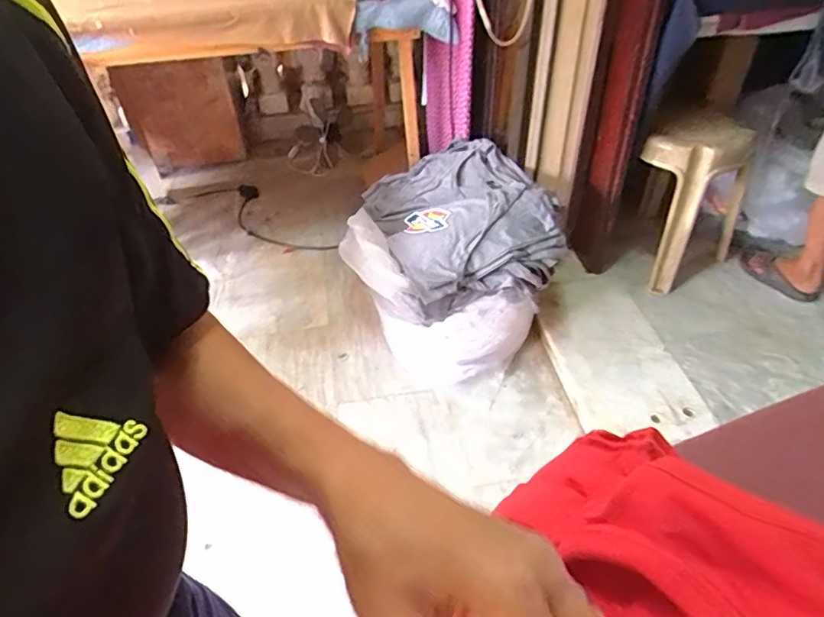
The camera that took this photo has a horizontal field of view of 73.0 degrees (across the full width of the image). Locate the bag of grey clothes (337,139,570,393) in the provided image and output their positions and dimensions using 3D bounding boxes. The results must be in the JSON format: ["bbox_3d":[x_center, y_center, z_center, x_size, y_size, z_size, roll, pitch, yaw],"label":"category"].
[{"bbox_3d":[0.080,-0.141,1.521,0.450,0.423,0.556,-14,43,-13],"label":"bag of grey clothes"}]

